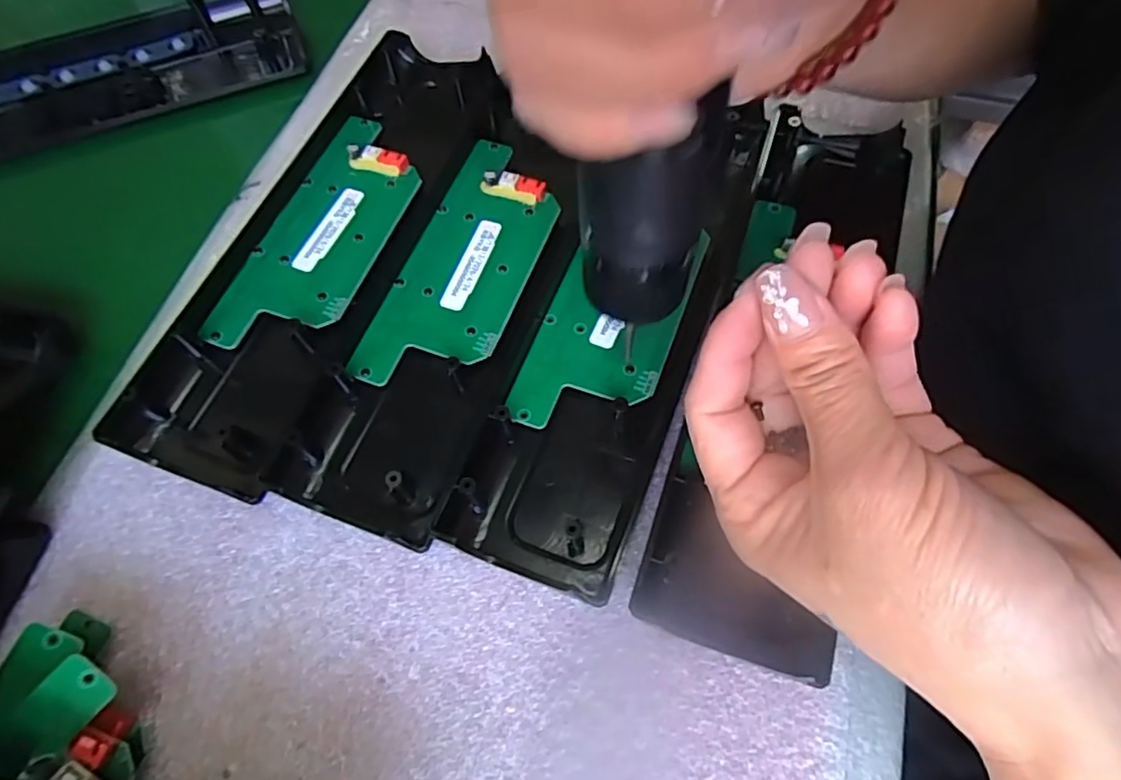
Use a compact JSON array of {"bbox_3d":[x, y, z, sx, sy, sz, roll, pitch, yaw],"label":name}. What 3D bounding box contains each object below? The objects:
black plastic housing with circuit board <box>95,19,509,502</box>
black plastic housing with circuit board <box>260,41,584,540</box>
[{"bbox_3d":[-0.106,-0.075,0.284,0.075,0.021,0.246,21,68,10],"label":"black plastic housing with circuit board"},{"bbox_3d":[-0.043,-0.054,0.273,0.082,0.018,0.234,14,67,7],"label":"black plastic housing with circuit board"}]

